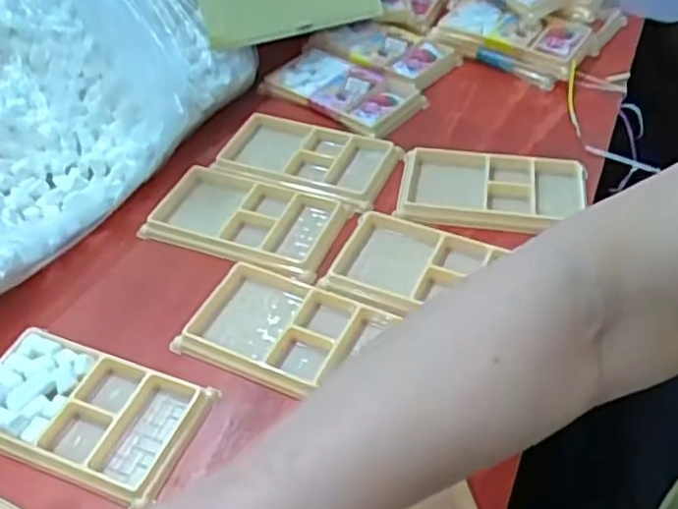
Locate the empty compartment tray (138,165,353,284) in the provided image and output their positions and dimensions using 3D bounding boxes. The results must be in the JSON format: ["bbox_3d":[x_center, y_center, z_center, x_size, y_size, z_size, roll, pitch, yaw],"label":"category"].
[{"bbox_3d":[-0.076,-0.026,0.508,0.151,0.017,0.078,16,48,18],"label":"empty compartment tray"}]

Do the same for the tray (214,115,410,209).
[{"bbox_3d":[-0.028,-0.079,0.550,0.140,0.013,0.083,13,47,15],"label":"tray"}]

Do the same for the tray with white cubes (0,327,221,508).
[{"bbox_3d":[-0.147,0.087,0.394,0.130,0.011,0.073,15,48,17],"label":"tray with white cubes"}]

